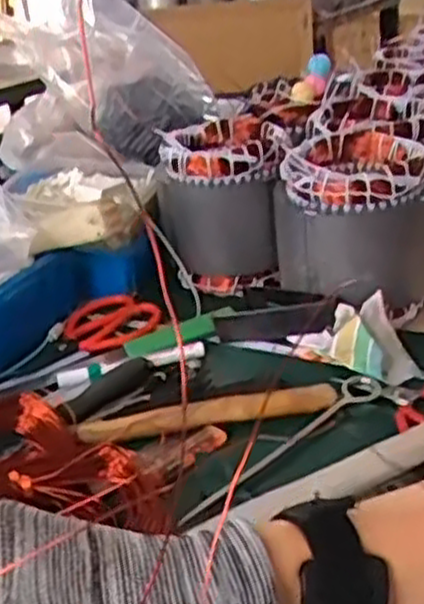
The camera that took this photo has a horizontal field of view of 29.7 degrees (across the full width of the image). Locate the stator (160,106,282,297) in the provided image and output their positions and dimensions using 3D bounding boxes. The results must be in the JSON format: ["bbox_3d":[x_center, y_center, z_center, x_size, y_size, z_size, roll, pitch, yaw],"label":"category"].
[{"bbox_3d":[0.023,-0.108,0.902,0.134,0.157,0.120,3,28,19],"label":"stator"}]

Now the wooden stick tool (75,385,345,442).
[{"bbox_3d":[-0.005,0.092,0.672,0.216,0.015,0.024,-8,27,-1],"label":"wooden stick tool"}]

